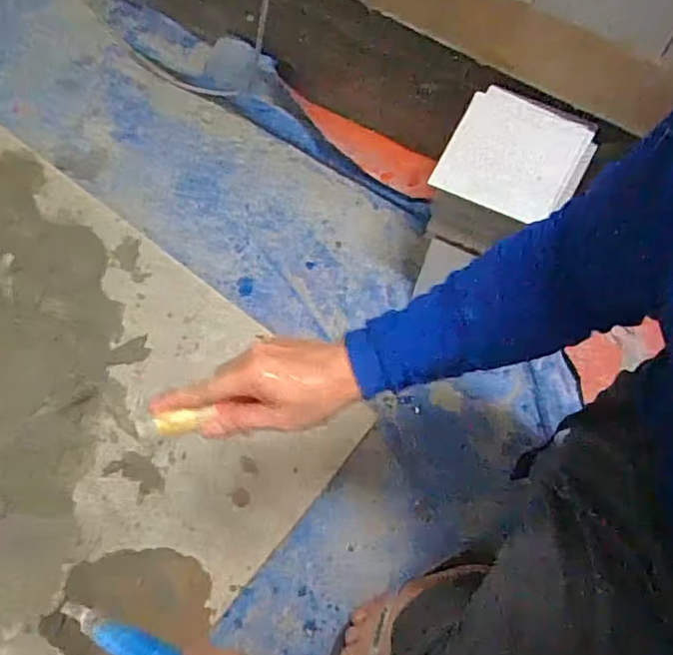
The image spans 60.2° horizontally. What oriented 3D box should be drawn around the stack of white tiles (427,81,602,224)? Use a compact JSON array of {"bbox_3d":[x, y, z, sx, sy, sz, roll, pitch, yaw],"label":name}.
[{"bbox_3d":[0.230,-0.223,0.733,0.163,0.025,0.168,25,72,11],"label":"stack of white tiles"}]

